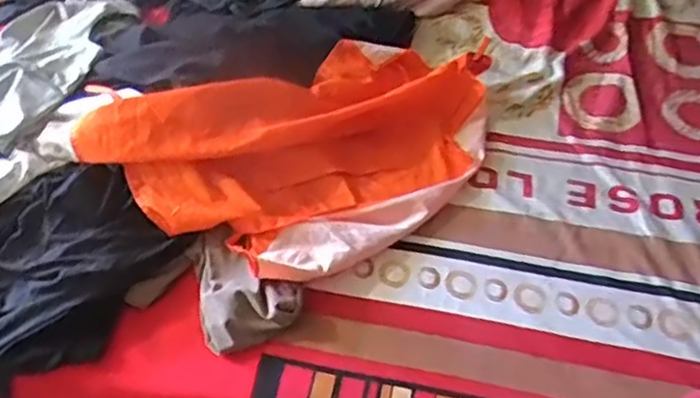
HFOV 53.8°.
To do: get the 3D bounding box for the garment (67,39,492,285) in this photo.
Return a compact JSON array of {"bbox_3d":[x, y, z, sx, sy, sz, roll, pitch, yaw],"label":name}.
[{"bbox_3d":[-0.050,-0.091,1.152,0.710,0.107,0.398,-22,55,-12],"label":"garment"}]

